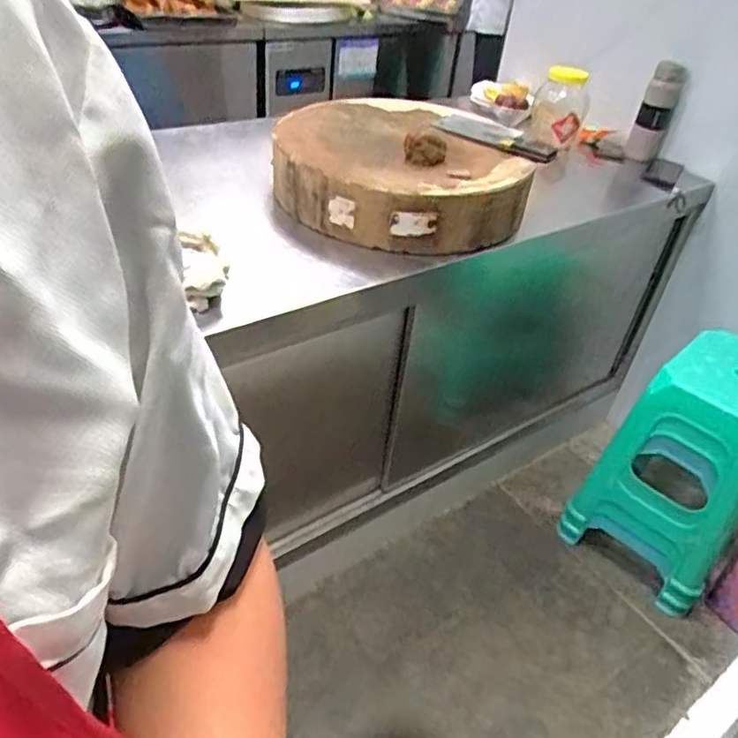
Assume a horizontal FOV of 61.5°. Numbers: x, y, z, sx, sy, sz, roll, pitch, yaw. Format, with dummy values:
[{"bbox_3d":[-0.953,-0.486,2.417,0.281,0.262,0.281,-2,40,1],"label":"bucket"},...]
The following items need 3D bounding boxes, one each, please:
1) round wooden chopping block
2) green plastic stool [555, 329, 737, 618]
[{"bbox_3d":[0.036,-0.422,1.299,0.475,0.148,0.558,-6,40,-17],"label":"round wooden chopping block"},{"bbox_3d":[0.741,0.224,1.456,0.329,0.550,0.292,34,45,29],"label":"green plastic stool"}]

